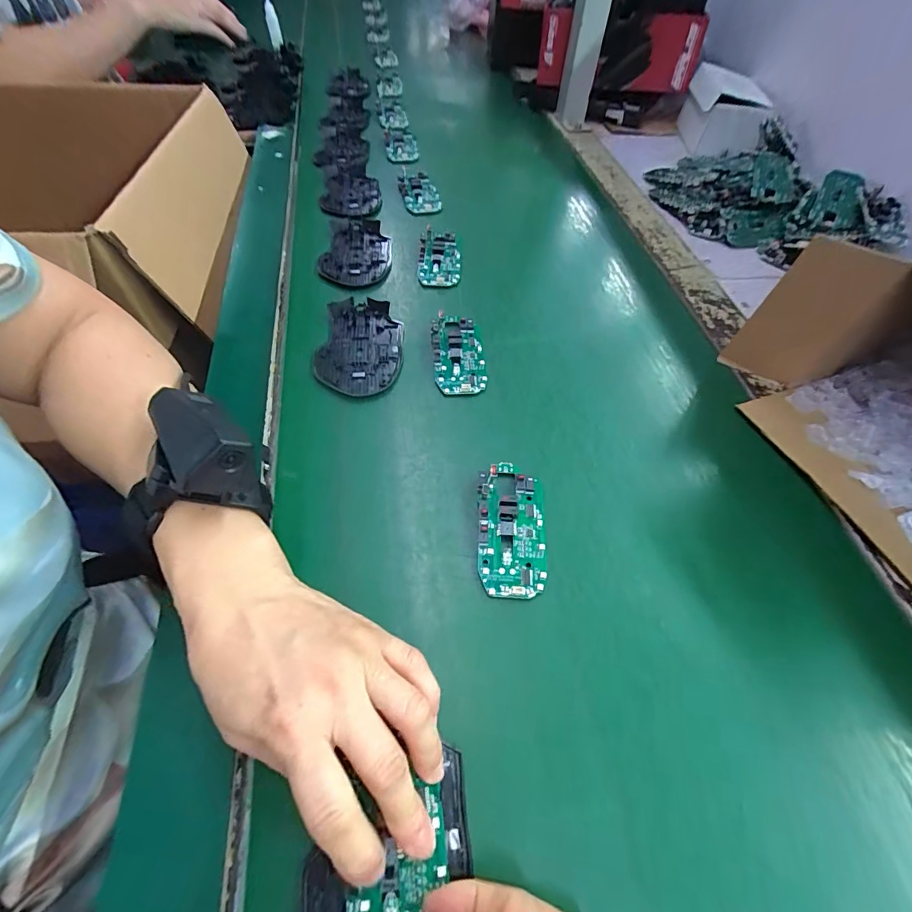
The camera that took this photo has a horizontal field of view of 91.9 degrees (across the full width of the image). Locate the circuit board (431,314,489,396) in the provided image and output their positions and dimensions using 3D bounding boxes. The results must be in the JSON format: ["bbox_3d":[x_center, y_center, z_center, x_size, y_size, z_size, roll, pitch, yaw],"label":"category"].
[{"bbox_3d":[0.002,-0.091,0.387,0.043,0.016,0.085,-3,53,-4],"label":"circuit board"}]

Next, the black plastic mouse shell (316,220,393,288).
[{"bbox_3d":[-0.105,-0.217,0.471,0.068,0.016,0.097,4,56,2],"label":"black plastic mouse shell"}]

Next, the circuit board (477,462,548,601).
[{"bbox_3d":[0.038,0.047,0.301,0.046,0.011,0.096,4,53,1],"label":"circuit board"}]

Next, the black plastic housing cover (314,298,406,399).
[{"bbox_3d":[-0.084,-0.101,0.397,0.070,0.017,0.108,6,53,2],"label":"black plastic housing cover"}]

